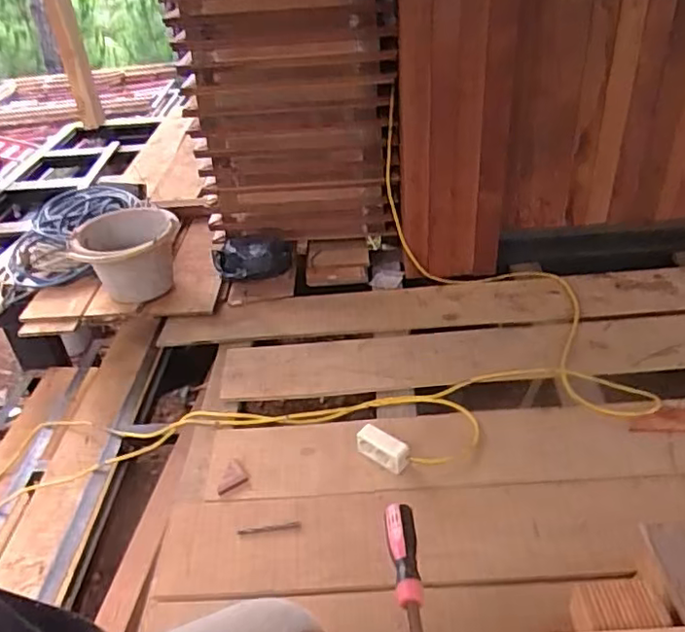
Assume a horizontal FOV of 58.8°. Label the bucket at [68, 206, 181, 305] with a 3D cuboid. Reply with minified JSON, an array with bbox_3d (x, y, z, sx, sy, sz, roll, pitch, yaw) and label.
[{"bbox_3d":[-0.608,-0.163,1.750,0.282,0.195,0.299,-3,35,2],"label":"bucket"}]

